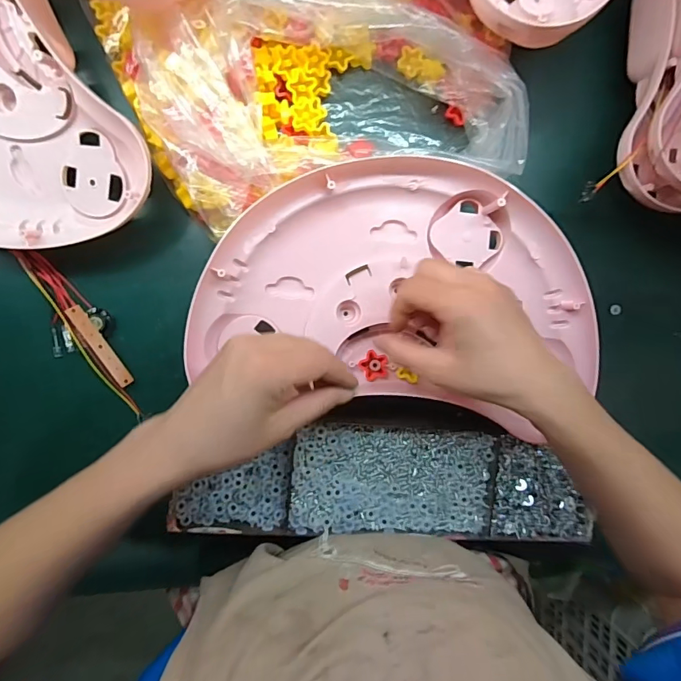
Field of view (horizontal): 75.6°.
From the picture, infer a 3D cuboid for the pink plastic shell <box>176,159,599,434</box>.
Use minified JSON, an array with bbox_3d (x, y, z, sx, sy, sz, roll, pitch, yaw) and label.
[{"bbox_3d":[0.057,-0.038,0.377,0.333,0.043,0.224,11,90,-8],"label":"pink plastic shell"}]

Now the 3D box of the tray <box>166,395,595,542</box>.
[{"bbox_3d":[0.046,0.117,0.408,0.364,0.046,0.115,4,91,-8],"label":"tray"}]

